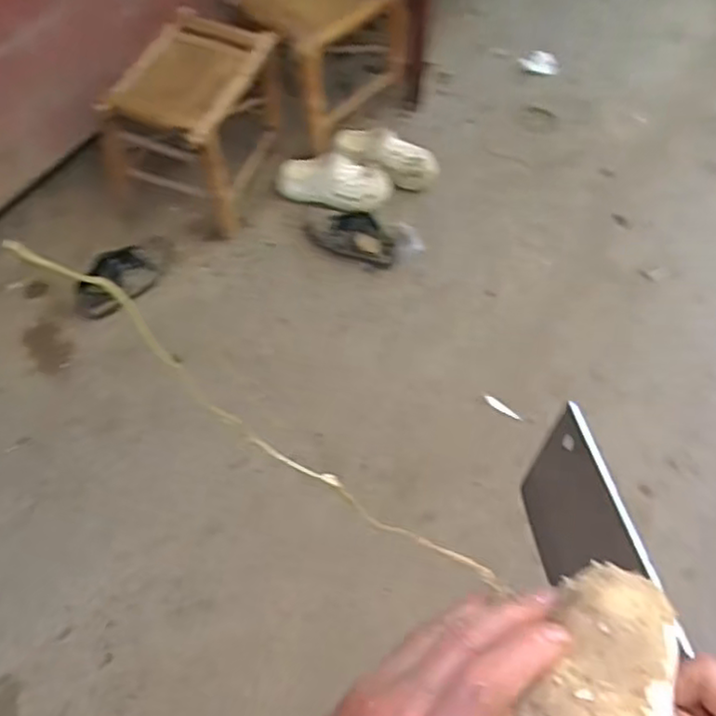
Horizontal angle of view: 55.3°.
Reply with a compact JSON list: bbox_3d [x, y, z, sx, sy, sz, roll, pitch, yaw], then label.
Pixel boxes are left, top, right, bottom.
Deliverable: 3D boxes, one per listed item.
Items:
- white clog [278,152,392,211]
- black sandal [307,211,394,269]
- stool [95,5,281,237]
[{"bbox_3d":[-0.062,-0.416,1.598,0.264,0.081,0.108,11,60,8],"label":"white clog"},{"bbox_3d":[-0.011,-0.279,1.565,0.215,0.061,0.098,27,64,17],"label":"black sandal"},{"bbox_3d":[-0.364,-0.527,1.559,0.292,0.300,0.348,21,62,14],"label":"stool"}]

